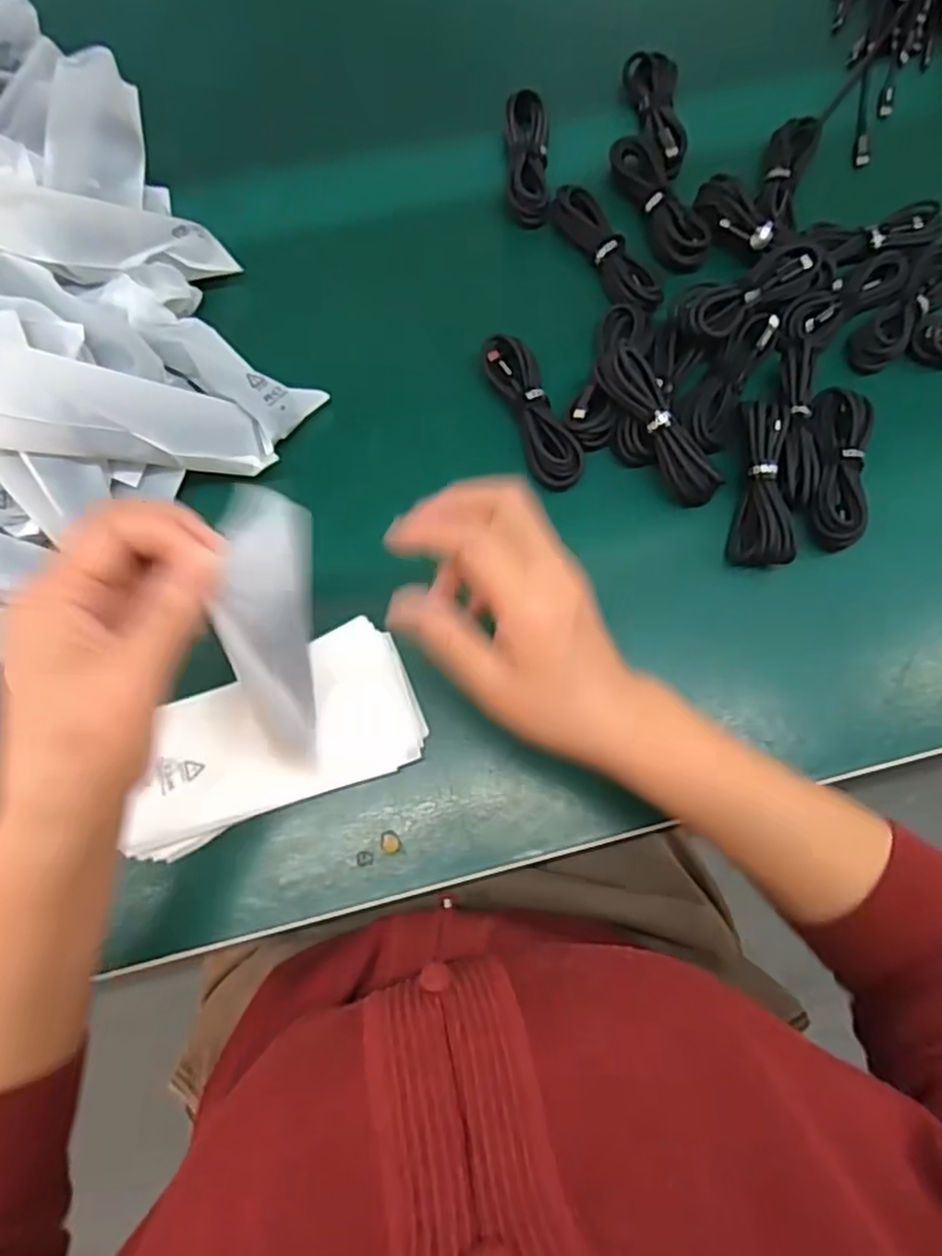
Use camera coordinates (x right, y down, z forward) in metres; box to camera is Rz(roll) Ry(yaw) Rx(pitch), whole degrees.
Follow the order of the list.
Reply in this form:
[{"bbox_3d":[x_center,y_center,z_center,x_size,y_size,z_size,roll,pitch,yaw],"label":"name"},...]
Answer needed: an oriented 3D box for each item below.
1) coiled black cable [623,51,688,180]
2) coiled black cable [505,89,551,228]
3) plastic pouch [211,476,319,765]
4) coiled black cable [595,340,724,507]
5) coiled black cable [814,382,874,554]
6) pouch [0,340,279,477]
[{"bbox_3d":[0.139,-0.388,0.516,0.037,0.018,0.117,0,74,-1],"label":"coiled black cable"},{"bbox_3d":[0.042,-0.342,0.502,0.031,0.026,0.098,1,74,-1],"label":"coiled black cable"},{"bbox_3d":[-0.093,0.009,0.318,0.012,0.143,0.053,18,33,27],"label":"plastic pouch"},{"bbox_3d":[0.118,-0.128,0.430,0.029,0.022,0.111,-34,94,-10],"label":"coiled black cable"},{"bbox_3d":[0.235,-0.102,0.438,0.034,0.020,0.110,10,74,2],"label":"coiled black cable"},{"bbox_3d":[-0.191,-0.119,0.392,0.142,0.039,0.041,3,71,-37],"label":"pouch"}]

